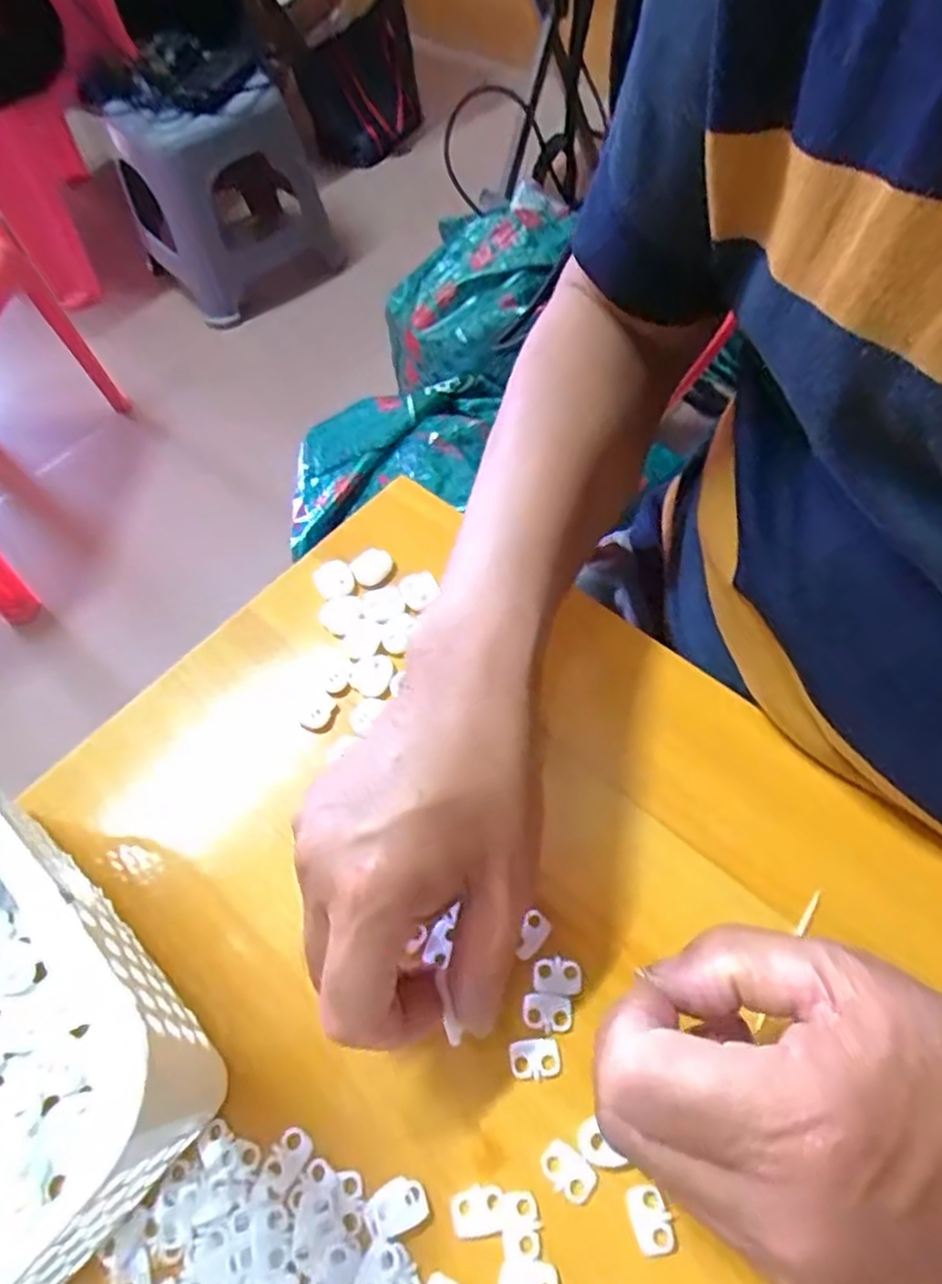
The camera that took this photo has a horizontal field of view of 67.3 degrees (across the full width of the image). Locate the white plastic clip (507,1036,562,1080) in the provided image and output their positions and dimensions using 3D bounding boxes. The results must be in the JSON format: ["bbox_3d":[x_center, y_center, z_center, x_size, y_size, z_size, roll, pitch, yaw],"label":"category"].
[{"bbox_3d":[0.024,0.158,0.269,0.019,0.004,0.013,-9,60,0],"label":"white plastic clip"}]

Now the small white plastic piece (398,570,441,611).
[{"bbox_3d":[-0.027,-0.028,0.375,0.019,0.008,0.018,-25,61,-9],"label":"small white plastic piece"}]

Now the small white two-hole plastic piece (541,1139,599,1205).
[{"bbox_3d":[0.034,0.187,0.250,0.019,0.004,0.013,30,67,20],"label":"small white two-hole plastic piece"}]

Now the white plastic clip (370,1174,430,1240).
[{"bbox_3d":[-0.025,0.196,0.247,0.019,0.004,0.015,-19,60,-6],"label":"white plastic clip"}]

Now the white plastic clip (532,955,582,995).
[{"bbox_3d":[0.034,0.132,0.281,0.019,0.004,0.013,2,61,6],"label":"white plastic clip"}]

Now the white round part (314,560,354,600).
[{"bbox_3d":[-0.074,-0.034,0.382,0.021,0.005,0.023,-2,60,4],"label":"white round part"}]

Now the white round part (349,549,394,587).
[{"bbox_3d":[-0.054,-0.041,0.386,0.022,0.007,0.019,-28,62,-11],"label":"white round part"}]

